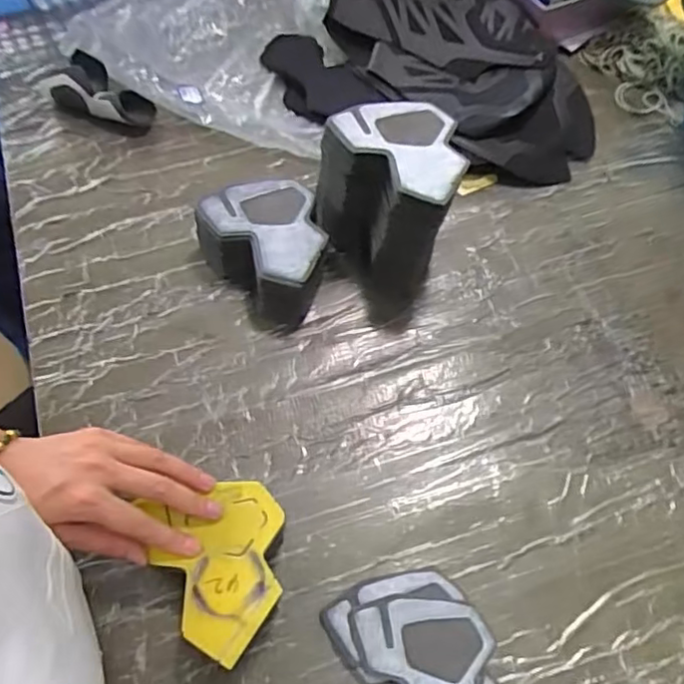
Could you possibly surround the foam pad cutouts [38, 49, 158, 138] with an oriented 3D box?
[{"bbox_3d":[-0.263,-0.267,0.673,0.115,0.044,0.062,31,66,14],"label":"foam pad cutouts"}]

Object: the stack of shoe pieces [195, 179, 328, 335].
[{"bbox_3d":[-0.069,-0.079,0.585,0.109,0.071,0.124,-20,65,-11],"label":"stack of shoe pieces"}]

